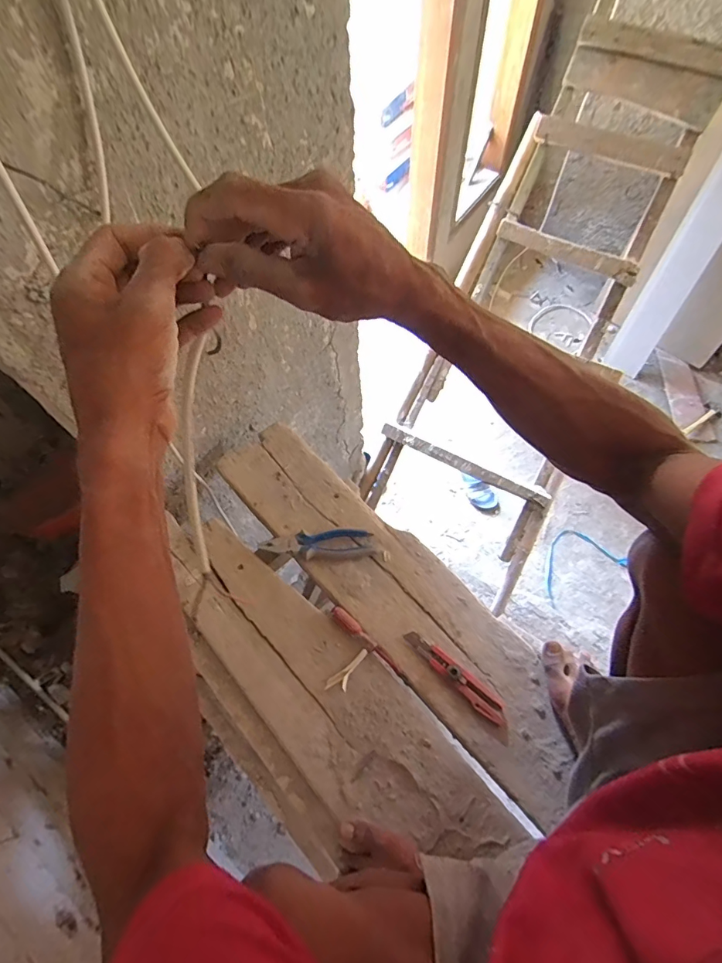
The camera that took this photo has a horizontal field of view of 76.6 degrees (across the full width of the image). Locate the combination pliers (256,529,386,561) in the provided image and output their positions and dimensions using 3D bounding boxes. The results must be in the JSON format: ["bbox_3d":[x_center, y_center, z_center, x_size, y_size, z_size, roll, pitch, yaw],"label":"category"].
[{"bbox_3d":[-0.060,0.103,0.764,0.204,0.027,0.051,-2,62,1],"label":"combination pliers"}]

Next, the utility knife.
[{"bbox_3d":[0.138,0.279,0.666,0.169,0.016,0.033,39,70,19],"label":"utility knife"}]

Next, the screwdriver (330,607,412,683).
[{"bbox_3d":[0.013,0.246,0.691,0.152,0.018,0.020,41,71,20],"label":"screwdriver"}]

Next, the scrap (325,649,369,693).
[{"bbox_3d":[-0.017,0.281,0.668,0.077,0.007,0.027,-36,67,-16],"label":"scrap"}]

